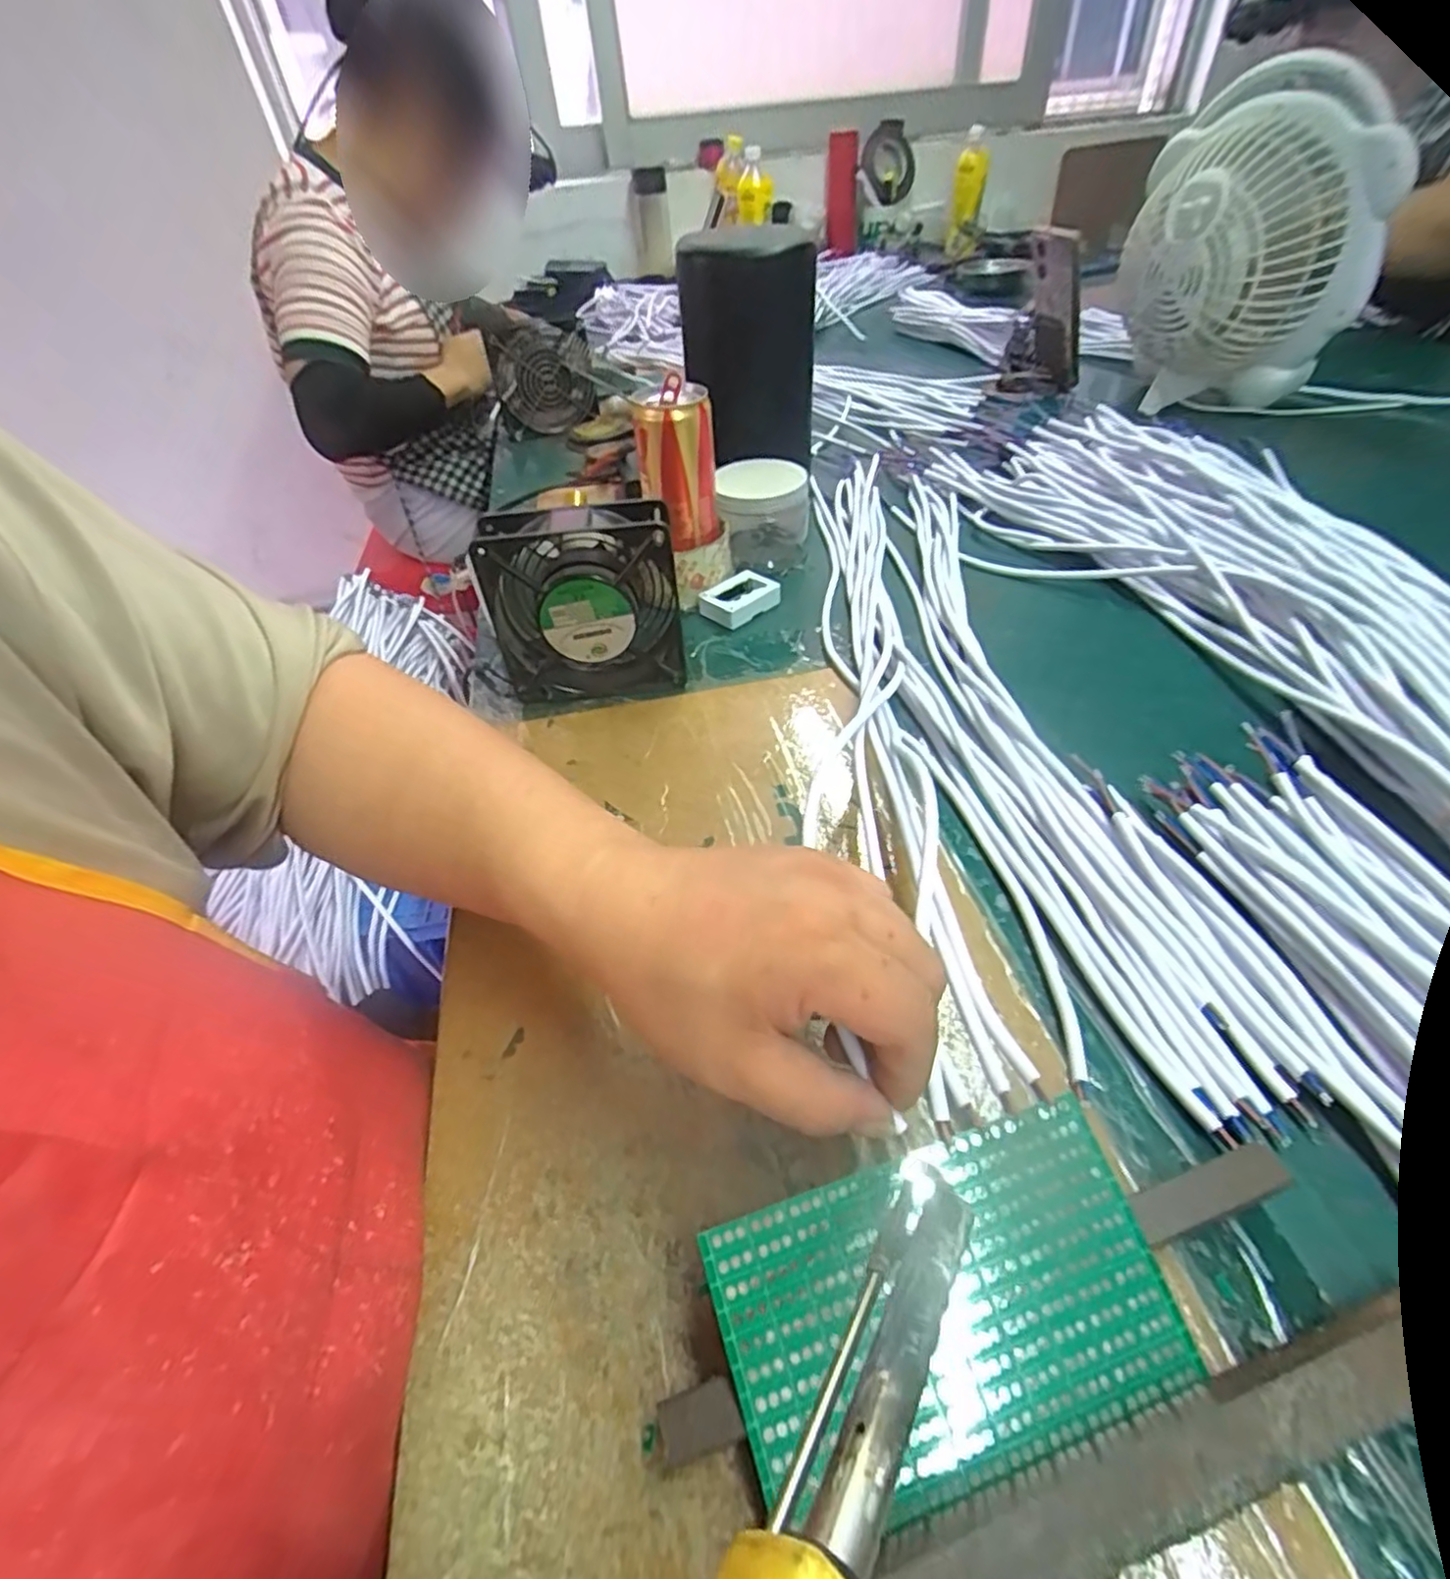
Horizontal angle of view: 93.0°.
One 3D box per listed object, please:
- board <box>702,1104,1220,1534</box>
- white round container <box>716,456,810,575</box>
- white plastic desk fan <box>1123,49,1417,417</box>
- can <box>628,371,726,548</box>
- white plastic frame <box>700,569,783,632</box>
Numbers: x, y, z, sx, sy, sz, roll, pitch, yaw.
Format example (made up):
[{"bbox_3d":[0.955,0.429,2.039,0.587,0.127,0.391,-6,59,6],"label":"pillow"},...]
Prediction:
[{"bbox_3d":[0.068,0.158,0.211,0.134,0.004,0.081,-15,67,-9],"label":"board"},{"bbox_3d":[0.035,-0.240,0.599,0.071,0.063,0.086,3,46,9],"label":"white round container"},{"bbox_3d":[0.519,-0.536,0.691,0.185,0.256,0.171,10,48,16],"label":"white plastic desk fan"},{"bbox_3d":[-0.035,-0.245,0.520,0.056,0.105,0.050,-4,45,2],"label":"can"},{"bbox_3d":[0.012,-0.153,0.553,0.055,0.020,0.045,-36,52,-26],"label":"white plastic frame"}]

